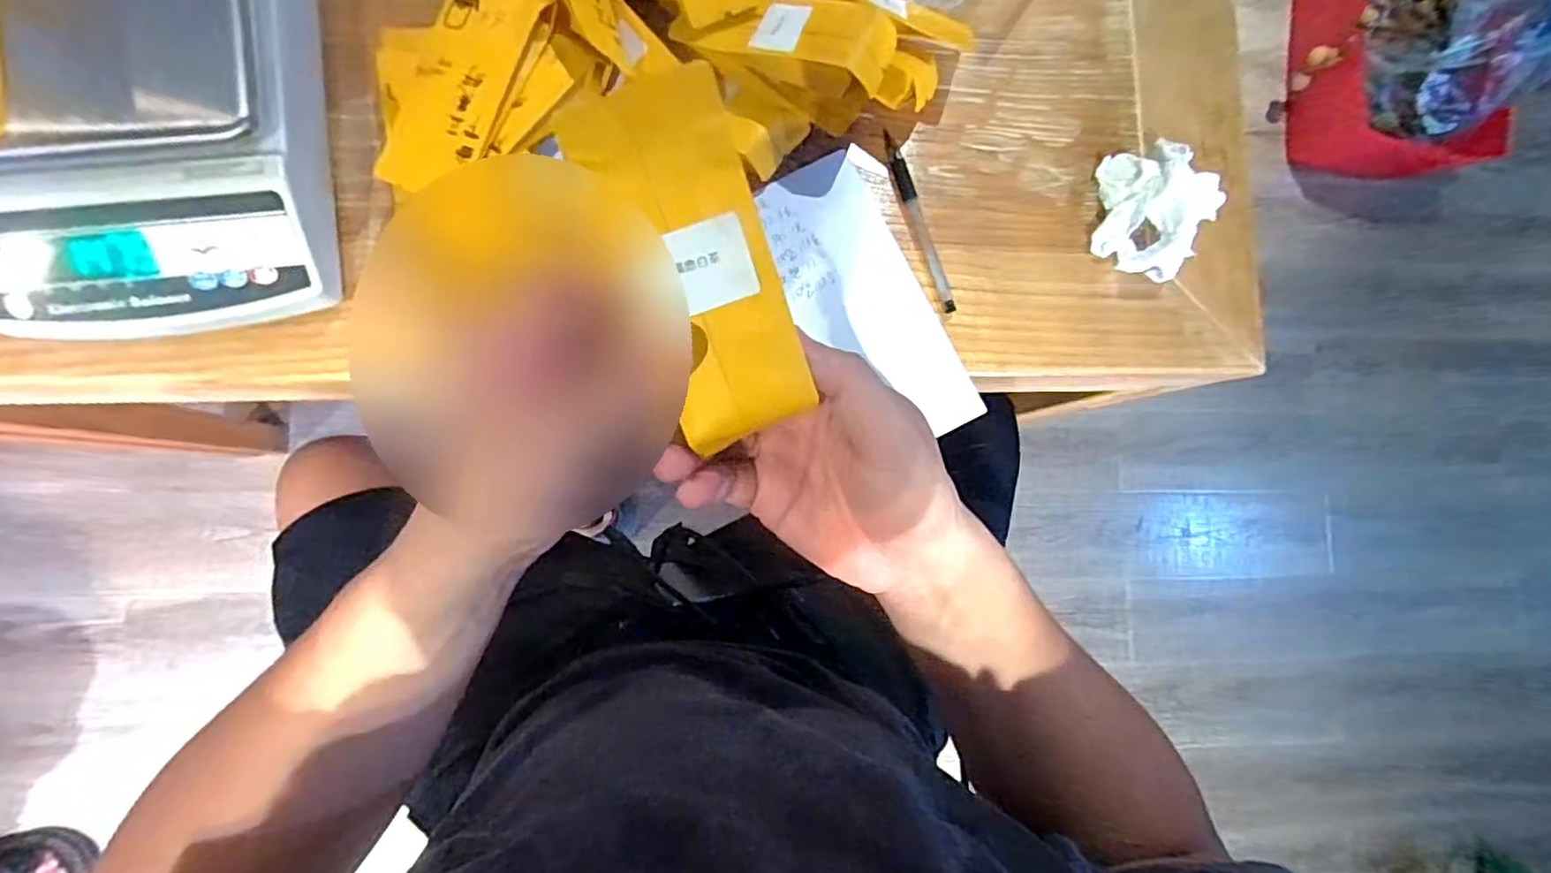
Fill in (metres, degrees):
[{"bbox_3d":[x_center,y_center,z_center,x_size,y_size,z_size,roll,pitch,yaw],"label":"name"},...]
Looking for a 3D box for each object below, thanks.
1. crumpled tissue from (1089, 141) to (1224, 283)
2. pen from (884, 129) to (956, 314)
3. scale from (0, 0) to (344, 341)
[{"bbox_3d":[0.276,-0.168,0.487,0.081,0.033,0.090,19,83,-5],"label":"crumpled tissue"},{"bbox_3d":[0.103,-0.153,0.476,0.013,0.015,0.133,-20,88,-8],"label":"pen"},{"bbox_3d":[-0.375,-0.181,0.381,0.193,0.070,0.230,-6,86,-7],"label":"scale"}]

